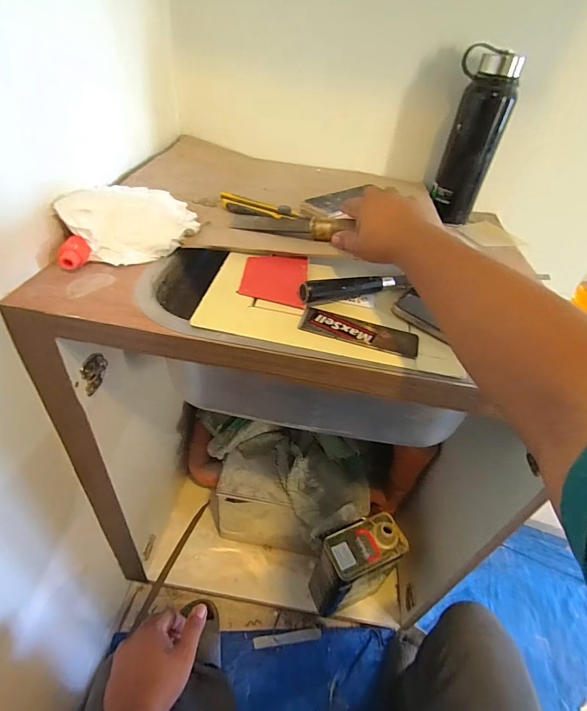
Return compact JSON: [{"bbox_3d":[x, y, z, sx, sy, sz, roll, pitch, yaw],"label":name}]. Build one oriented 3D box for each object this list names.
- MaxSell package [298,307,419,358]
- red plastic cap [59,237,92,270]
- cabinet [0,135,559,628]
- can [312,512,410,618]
[{"bbox_3d":[0.075,-0.028,0.433,0.132,0.006,0.043,14,41,7],"label":"MaxSell package"},{"bbox_3d":[-0.269,-0.123,0.471,0.028,0.032,0.038,-1,41,-9],"label":"red plastic cap"},{"bbox_3d":[0.014,0.113,0.832,0.664,0.827,0.532,10,41,3],"label":"cabinet"},{"bbox_3d":[0.137,0.473,0.853,0.163,0.250,0.094,-12,44,-21],"label":"can"}]

